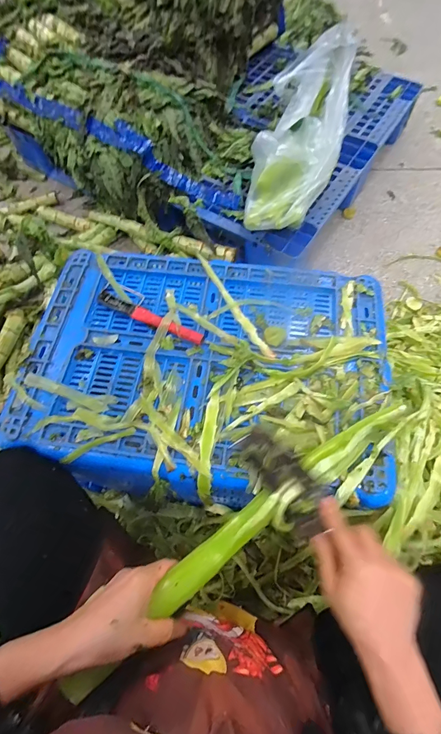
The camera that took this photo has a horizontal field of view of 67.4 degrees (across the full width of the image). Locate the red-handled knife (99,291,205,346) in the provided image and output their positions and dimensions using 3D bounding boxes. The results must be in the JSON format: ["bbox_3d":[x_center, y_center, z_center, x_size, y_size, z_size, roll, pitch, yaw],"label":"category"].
[{"bbox_3d":[-0.123,-0.085,0.559,0.209,0.018,0.023,25,68,14],"label":"red-handled knife"}]

